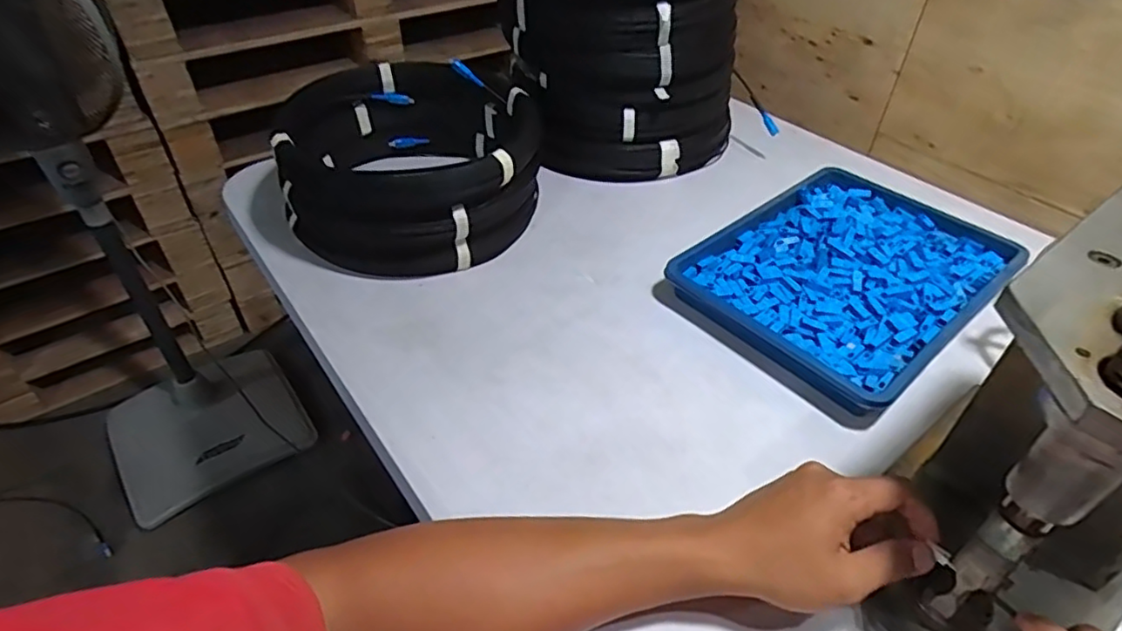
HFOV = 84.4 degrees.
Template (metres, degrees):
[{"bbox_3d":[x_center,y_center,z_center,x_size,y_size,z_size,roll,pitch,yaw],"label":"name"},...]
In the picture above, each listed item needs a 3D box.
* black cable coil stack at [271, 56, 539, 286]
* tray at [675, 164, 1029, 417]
[{"bbox_3d":[-0.165,-0.171,0.712,0.268,0.144,0.267,-6,43,-8],"label":"black cable coil stack"},{"bbox_3d":[0.304,-0.053,0.653,0.316,0.029,0.238,-30,50,-30],"label":"tray"}]

